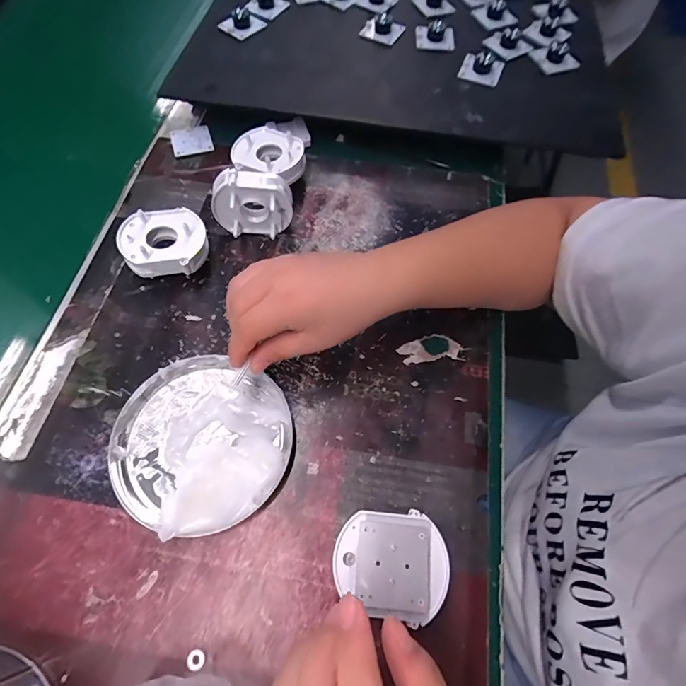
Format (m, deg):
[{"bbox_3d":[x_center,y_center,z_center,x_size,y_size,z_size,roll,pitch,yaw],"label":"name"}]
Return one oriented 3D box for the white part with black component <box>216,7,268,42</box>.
[{"bbox_3d":[-0.120,-0.388,0.480,0.042,0.019,0.047,39,69,15],"label":"white part with black component"}]

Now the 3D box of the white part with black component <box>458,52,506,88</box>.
[{"bbox_3d":[0.156,-0.309,0.449,0.045,0.018,0.034,19,65,7],"label":"white part with black component"}]

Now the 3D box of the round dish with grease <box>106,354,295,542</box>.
[{"bbox_3d":[-0.104,0.070,0.292,0.126,0.027,0.123,1,64,-2],"label":"round dish with grease"}]

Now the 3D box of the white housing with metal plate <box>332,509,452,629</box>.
[{"bbox_3d":[0.031,0.133,0.243,0.070,0.021,0.057,10,64,3],"label":"white housing with metal plate"}]

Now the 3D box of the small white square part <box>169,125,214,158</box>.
[{"bbox_3d":[-0.169,-0.226,0.447,0.043,0.006,0.045,-15,66,-9],"label":"small white square part"}]

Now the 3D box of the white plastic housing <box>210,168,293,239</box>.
[{"bbox_3d":[-0.082,-0.125,0.366,0.070,0.064,0.026,1,64,-2],"label":"white plastic housing"}]

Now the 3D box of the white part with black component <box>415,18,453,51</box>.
[{"bbox_3d":[0.111,-0.368,0.477,0.045,0.021,0.024,5,64,0],"label":"white part with black component"}]

